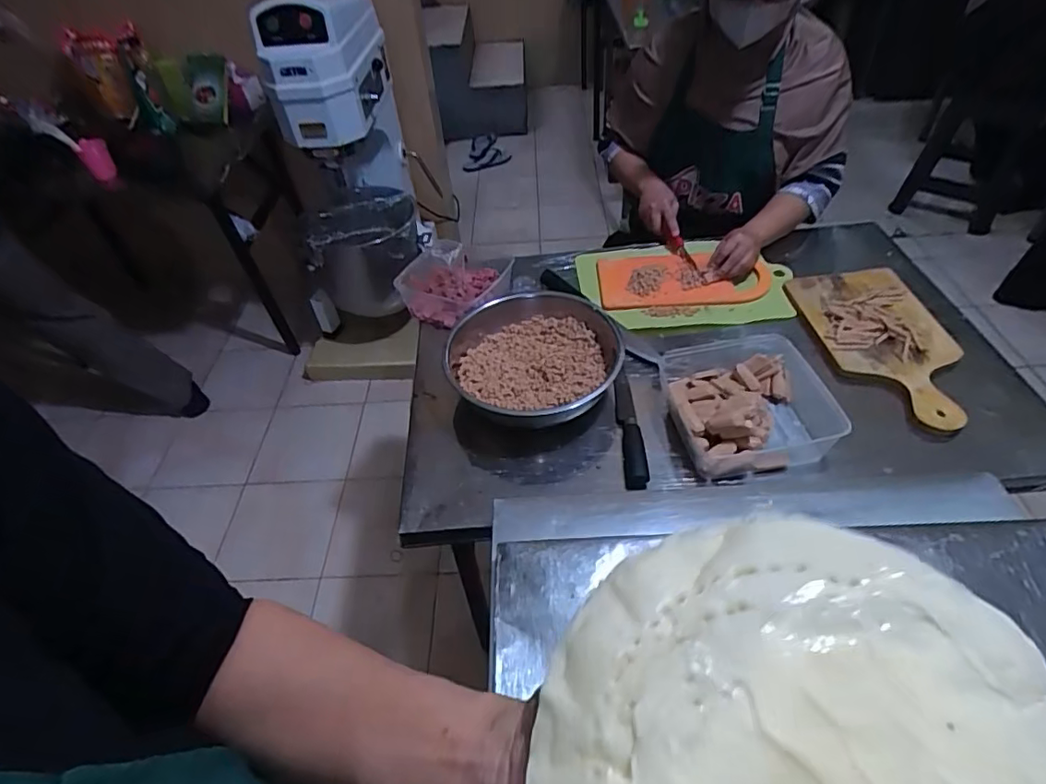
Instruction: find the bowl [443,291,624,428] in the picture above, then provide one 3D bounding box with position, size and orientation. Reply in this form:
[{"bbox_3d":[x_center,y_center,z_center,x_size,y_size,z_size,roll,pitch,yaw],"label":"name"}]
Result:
[{"bbox_3d":[0.016,-0.049,0.857,0.253,0.081,0.266,-3,47,3],"label":"bowl"}]

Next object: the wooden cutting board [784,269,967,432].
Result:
[{"bbox_3d":[0.557,-0.083,0.865,0.175,0.024,0.349,-5,47,1],"label":"wooden cutting board"}]

